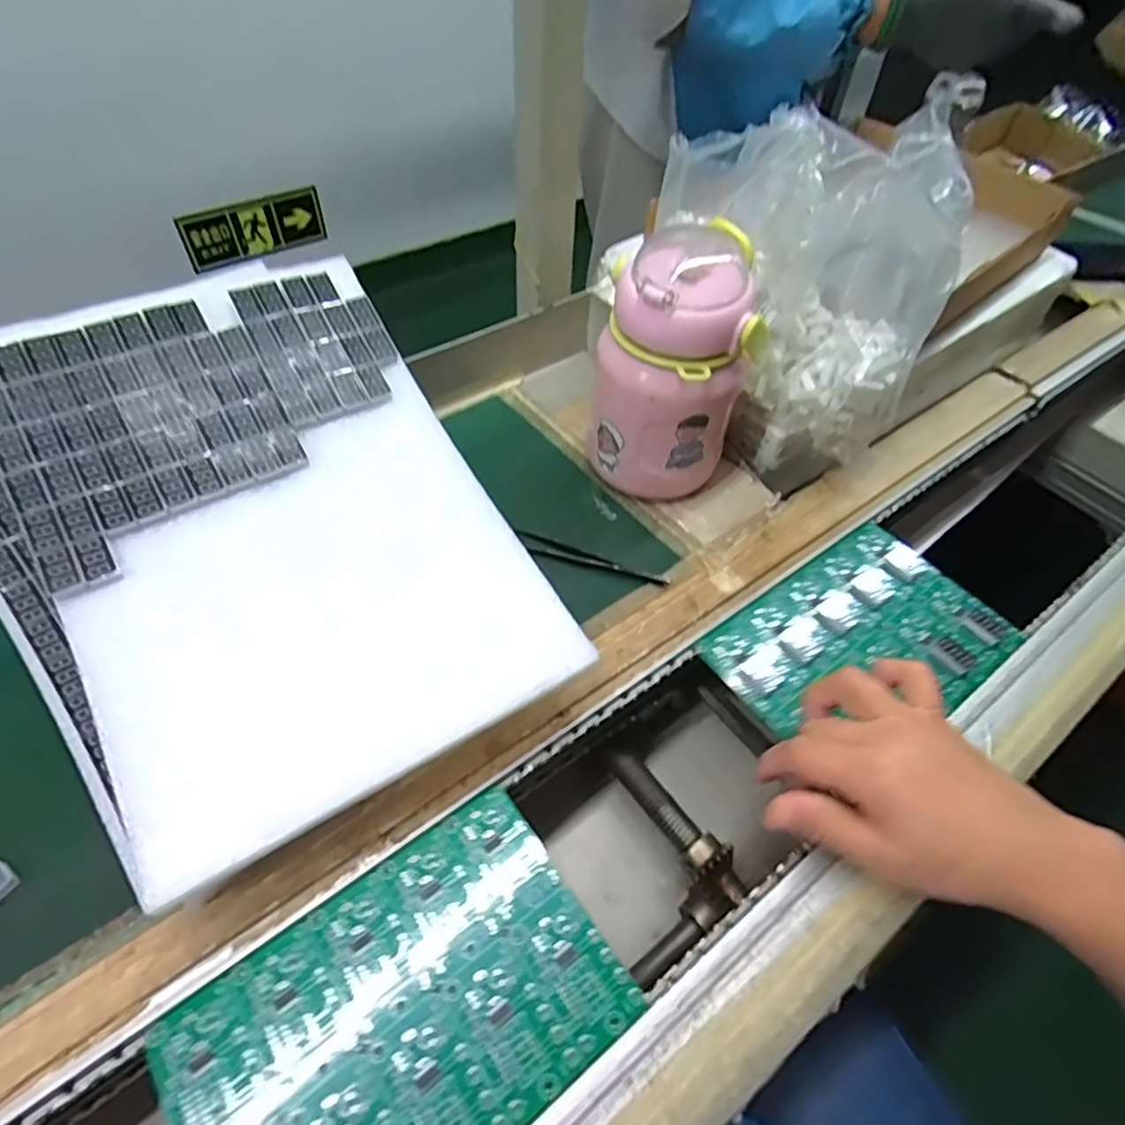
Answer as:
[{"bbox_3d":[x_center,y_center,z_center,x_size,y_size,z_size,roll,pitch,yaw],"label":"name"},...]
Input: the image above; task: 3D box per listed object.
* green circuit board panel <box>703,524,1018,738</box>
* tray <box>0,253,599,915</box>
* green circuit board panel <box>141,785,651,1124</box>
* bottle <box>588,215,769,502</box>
[{"bbox_3d":[0.193,0.050,0.414,0.179,0.009,0.122,-30,58,-23],"label":"green circuit board panel"},{"bbox_3d":[-0.153,-0.028,0.345,0.214,0.026,0.308,-26,73,-24],"label":"tray"},{"bbox_3d":[-0.070,0.202,0.286,0.179,0.004,0.123,-29,58,-22],"label":"green circuit board panel"},{"bbox_3d":[0.073,-0.124,0.430,0.092,0.161,0.085,19,54,13],"label":"bottle"}]

